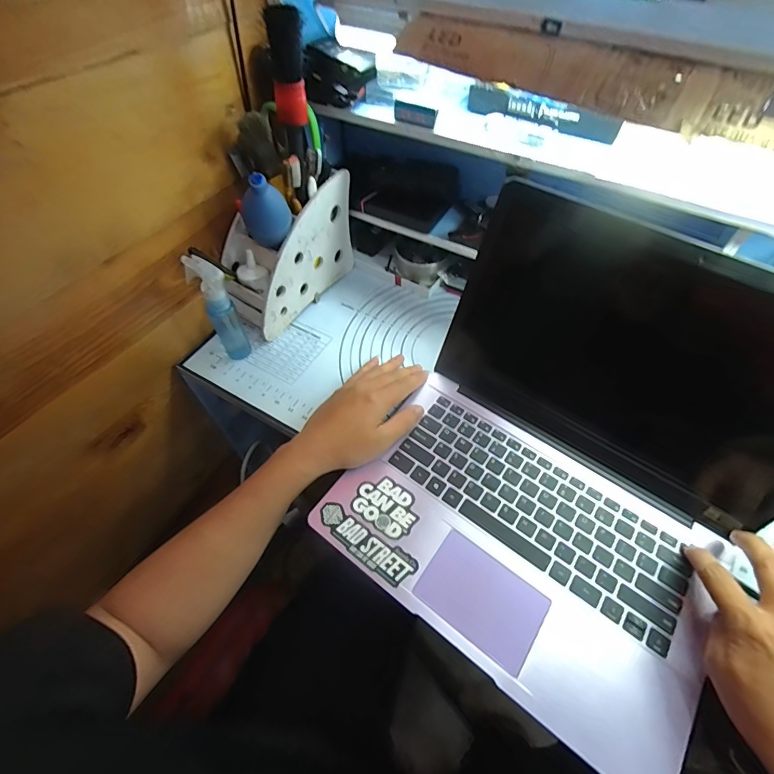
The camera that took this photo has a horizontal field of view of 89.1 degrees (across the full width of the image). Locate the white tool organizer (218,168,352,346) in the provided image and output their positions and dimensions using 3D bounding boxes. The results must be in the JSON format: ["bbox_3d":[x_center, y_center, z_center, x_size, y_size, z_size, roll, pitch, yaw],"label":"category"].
[{"bbox_3d":[-0.130,-0.173,0.500,0.082,0.139,0.178,29,60,18],"label":"white tool organizer"}]

